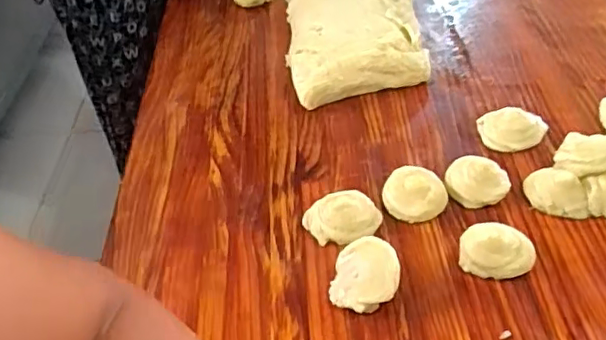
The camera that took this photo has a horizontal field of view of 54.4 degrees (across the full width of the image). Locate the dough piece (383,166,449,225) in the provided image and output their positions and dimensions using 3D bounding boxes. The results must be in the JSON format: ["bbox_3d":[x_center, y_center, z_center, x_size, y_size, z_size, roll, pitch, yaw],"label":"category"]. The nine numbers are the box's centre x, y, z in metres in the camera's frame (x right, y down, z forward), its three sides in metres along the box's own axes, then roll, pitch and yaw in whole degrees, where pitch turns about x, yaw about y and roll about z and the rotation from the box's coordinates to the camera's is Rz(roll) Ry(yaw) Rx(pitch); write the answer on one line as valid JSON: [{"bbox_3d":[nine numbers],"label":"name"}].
[{"bbox_3d":[0.142,0.028,0.763,0.077,0.021,0.083,-12,44,-6],"label":"dough piece"}]

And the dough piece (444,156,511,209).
[{"bbox_3d":[0.223,0.013,0.756,0.078,0.033,0.066,13,47,19],"label":"dough piece"}]

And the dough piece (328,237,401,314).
[{"bbox_3d":[0.069,0.117,0.659,0.073,0.042,0.076,-3,44,3],"label":"dough piece"}]

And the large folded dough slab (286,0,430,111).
[{"bbox_3d":[0.084,-0.275,1.043,0.218,0.084,0.410,-5,44,1],"label":"large folded dough slab"}]

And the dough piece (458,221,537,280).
[{"bbox_3d":[0.223,0.092,0.678,0.081,0.032,0.066,13,47,19],"label":"dough piece"}]

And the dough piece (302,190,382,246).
[{"bbox_3d":[0.050,0.059,0.743,0.088,0.028,0.069,-21,46,-15],"label":"dough piece"}]

